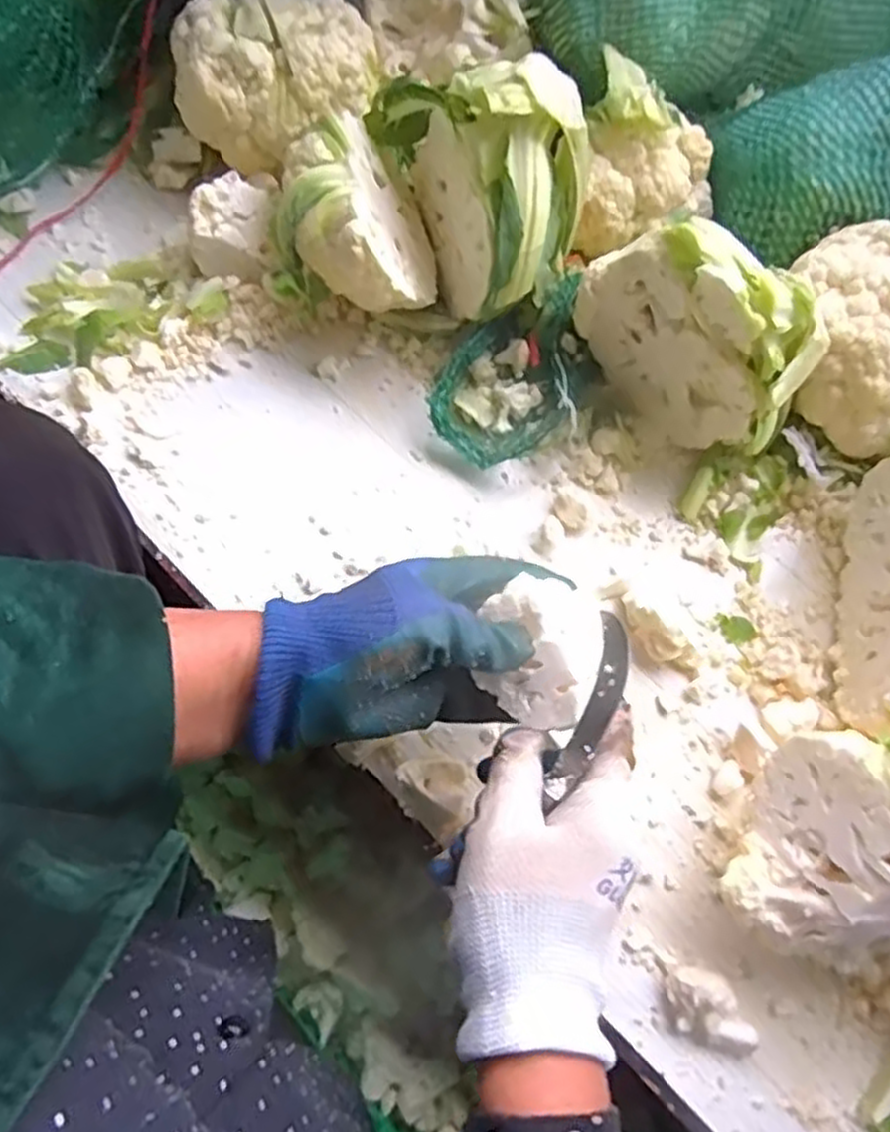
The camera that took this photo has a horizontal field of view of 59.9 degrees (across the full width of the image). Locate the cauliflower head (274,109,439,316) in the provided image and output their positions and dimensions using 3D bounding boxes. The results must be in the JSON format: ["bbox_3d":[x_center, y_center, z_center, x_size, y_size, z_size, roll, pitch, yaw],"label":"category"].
[{"bbox_3d":[-0.066,-0.239,0.558,0.113,0.105,0.147,-6,68,-3],"label":"cauliflower head"}]

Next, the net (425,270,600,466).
[{"bbox_3d":[0.056,-0.135,0.553,0.094,0.045,0.146,31,71,11],"label":"net"}]

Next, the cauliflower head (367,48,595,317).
[{"bbox_3d":[0.031,-0.273,0.533,0.103,0.130,0.190,-20,70,-9],"label":"cauliflower head"}]

